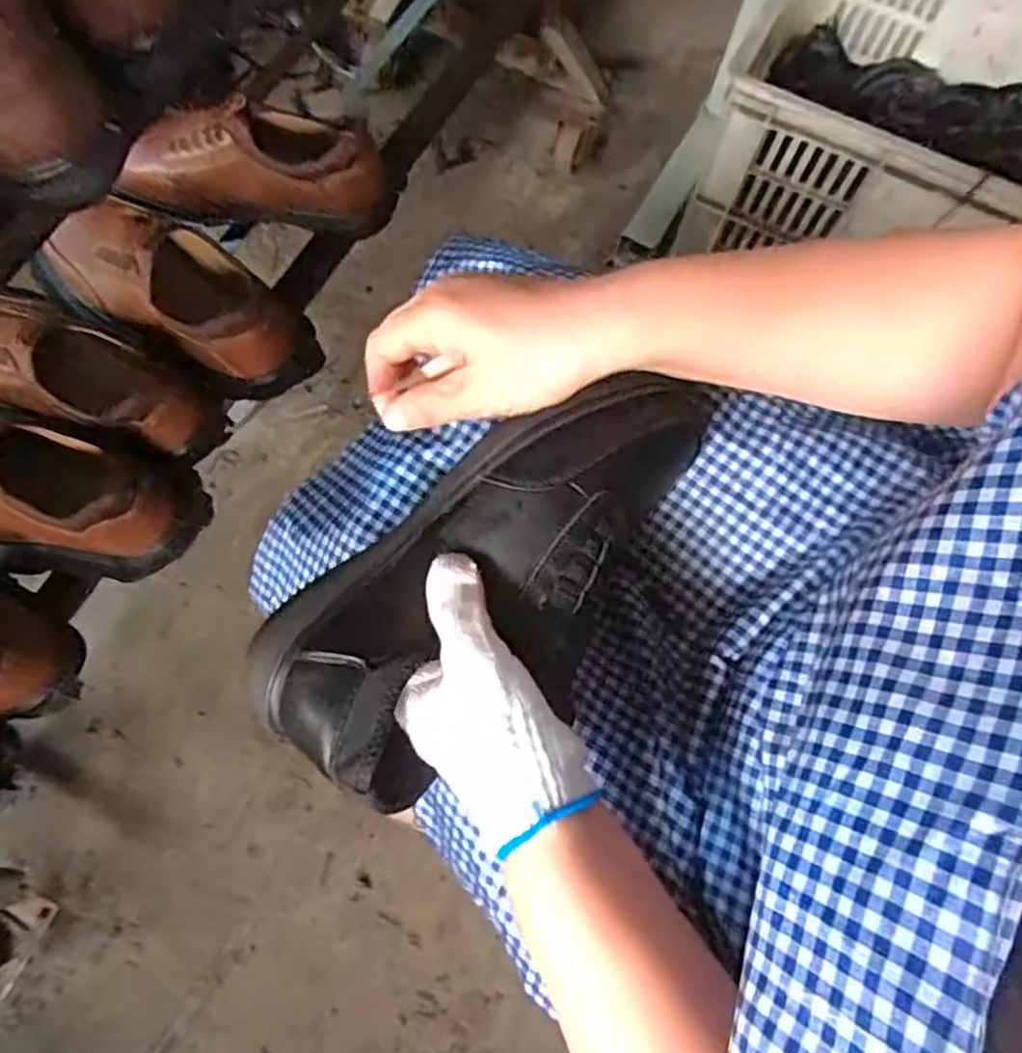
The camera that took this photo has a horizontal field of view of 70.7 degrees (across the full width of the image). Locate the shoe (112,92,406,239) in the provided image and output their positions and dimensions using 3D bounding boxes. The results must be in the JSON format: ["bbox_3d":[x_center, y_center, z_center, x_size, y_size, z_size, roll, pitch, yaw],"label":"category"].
[{"bbox_3d":[-0.233,-0.343,0.674,0.249,0.090,0.083,8,74,1],"label":"shoe"}]

